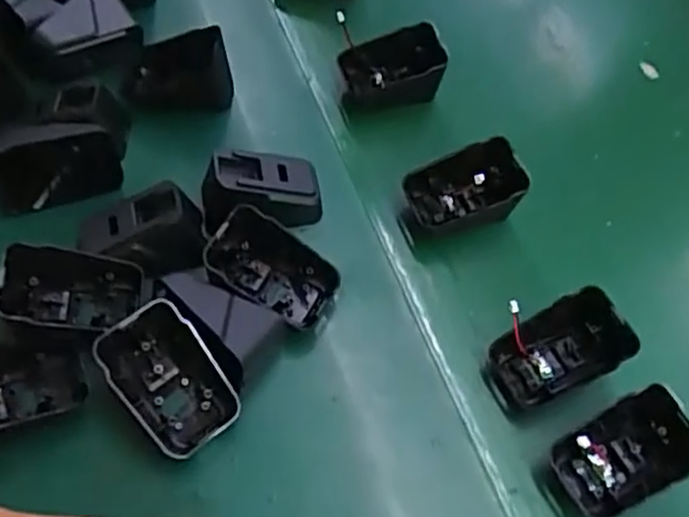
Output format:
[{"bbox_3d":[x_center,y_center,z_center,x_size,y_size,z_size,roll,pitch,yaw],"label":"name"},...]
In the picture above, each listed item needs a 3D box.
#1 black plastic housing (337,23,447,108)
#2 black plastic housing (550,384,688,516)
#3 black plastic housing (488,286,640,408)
[{"bbox_3d":[0.032,-0.126,0.493,0.066,0.045,0.041,-15,61,-15],"label":"black plastic housing"},{"bbox_3d":[0.137,0.098,0.350,0.069,0.035,0.047,-23,63,-19],"label":"black plastic housing"},{"bbox_3d":[0.114,0.049,0.384,0.066,0.035,0.041,-16,61,-9],"label":"black plastic housing"}]

